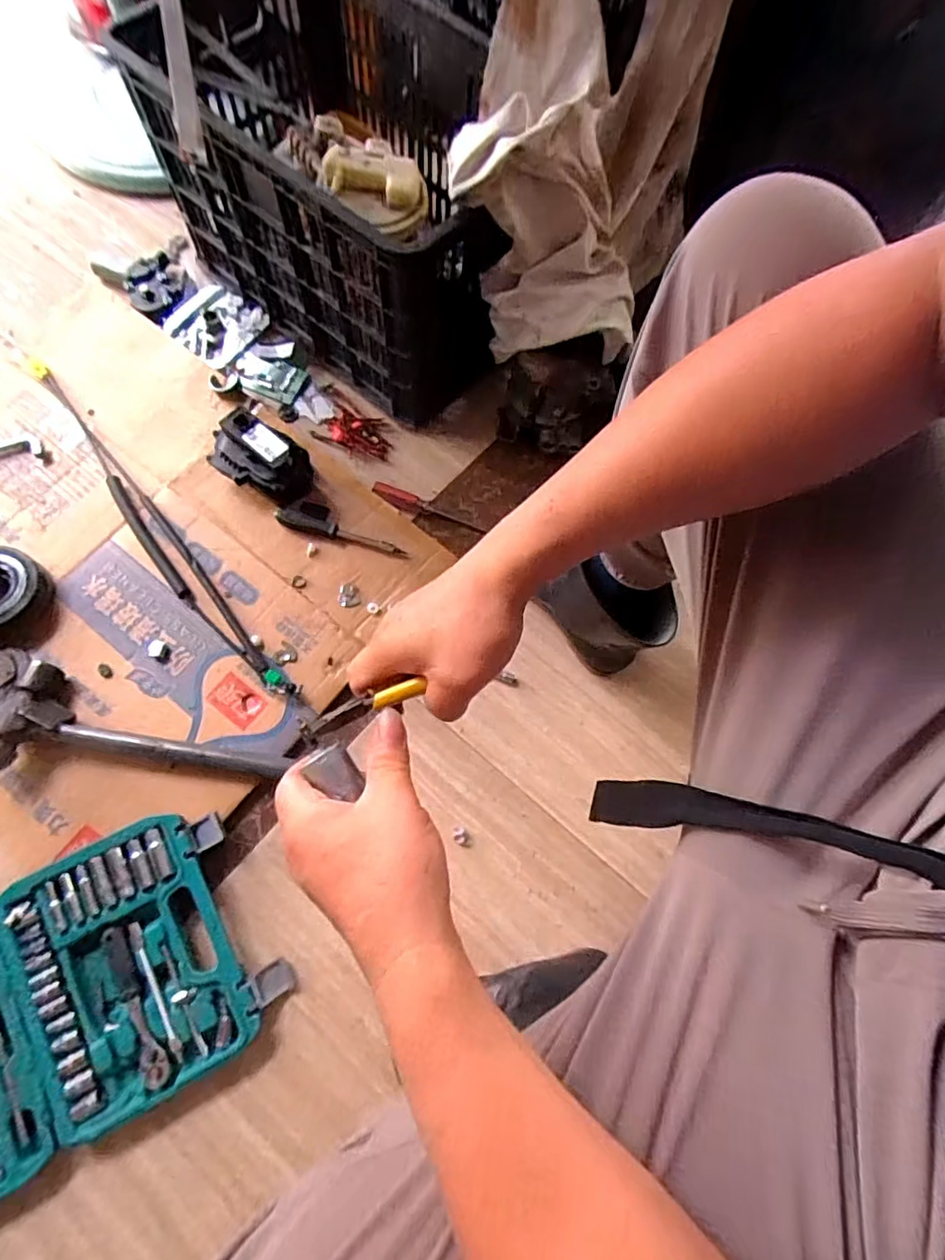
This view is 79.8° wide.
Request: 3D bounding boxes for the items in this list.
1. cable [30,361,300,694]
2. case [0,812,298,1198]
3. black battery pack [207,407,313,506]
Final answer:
[{"bbox_3d":[-0.419,-0.137,0.722,0.045,0.018,0.599,-39,78,-12],"label":"cable"},{"bbox_3d":[-0.424,0.379,0.557,0.417,0.035,0.246,-27,75,-9],"label":"case"},{"bbox_3d":[-0.270,-0.219,0.716,0.119,0.080,0.072,21,74,5],"label":"black battery pack"}]

